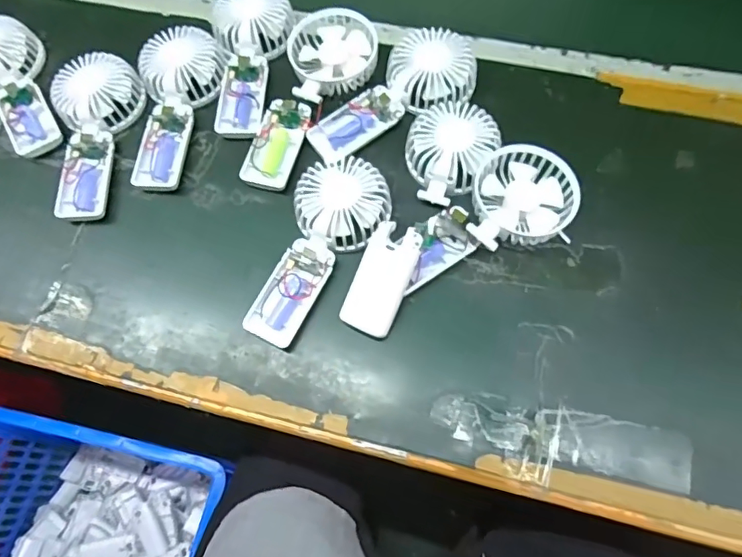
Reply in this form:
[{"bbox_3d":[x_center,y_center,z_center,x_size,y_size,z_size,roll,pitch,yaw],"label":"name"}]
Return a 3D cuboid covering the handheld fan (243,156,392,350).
[{"bbox_3d":[-0.050,-0.027,0.458,0.078,0.031,0.179,27,84,13],"label":"handheld fan"}]

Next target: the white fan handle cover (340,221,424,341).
[{"bbox_3d":[0.009,0.000,0.434,0.046,0.008,0.094,23,95,18],"label":"white fan handle cover"}]

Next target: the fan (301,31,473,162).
[{"bbox_3d":[0.022,-0.181,0.511,0.180,0.034,0.081,-35,69,1],"label":"fan"}]

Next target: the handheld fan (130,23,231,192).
[{"bbox_3d":[-0.208,-0.176,0.524,0.082,0.045,0.173,15,70,7],"label":"handheld fan"}]

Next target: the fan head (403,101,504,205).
[{"bbox_3d":[0.073,-0.120,0.484,0.078,0.035,0.103,22,71,9],"label":"fan head"}]

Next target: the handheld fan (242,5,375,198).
[{"bbox_3d":[-0.062,-0.184,0.520,0.091,0.045,0.211,23,71,10],"label":"handheld fan"}]

